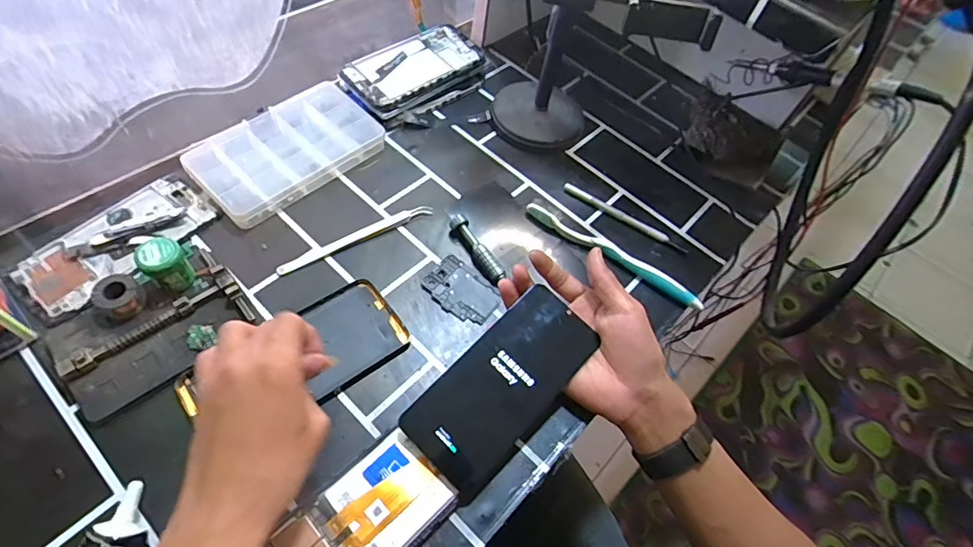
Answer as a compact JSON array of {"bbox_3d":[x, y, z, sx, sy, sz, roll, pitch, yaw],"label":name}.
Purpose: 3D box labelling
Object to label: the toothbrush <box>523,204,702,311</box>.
[{"bbox_3d":[0.121,-0.020,0.475,0.183,0.017,0.015,31,58,12],"label":"toothbrush"}]

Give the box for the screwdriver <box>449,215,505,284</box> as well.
[{"bbox_3d":[-0.008,-0.024,0.457,0.014,0.017,0.076,-27,64,-23],"label":"screwdriver"}]

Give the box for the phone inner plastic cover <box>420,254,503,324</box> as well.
[{"bbox_3d":[-0.023,0.016,0.440,0.065,0.008,0.044,41,61,18],"label":"phone inner plastic cover"}]

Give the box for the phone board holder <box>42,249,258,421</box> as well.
[{"bbox_3d":[-0.254,0.042,0.380,0.128,0.023,0.084,-31,66,-25],"label":"phone board holder"}]

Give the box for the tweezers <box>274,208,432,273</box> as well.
[{"bbox_3d":[-0.119,-0.035,0.459,0.148,0.005,0.016,-25,64,-22],"label":"tweezers"}]

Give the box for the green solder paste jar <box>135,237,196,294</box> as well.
[{"bbox_3d":[-0.249,-0.006,0.387,0.030,0.037,0.025,-35,68,-26],"label":"green solder paste jar"}]

